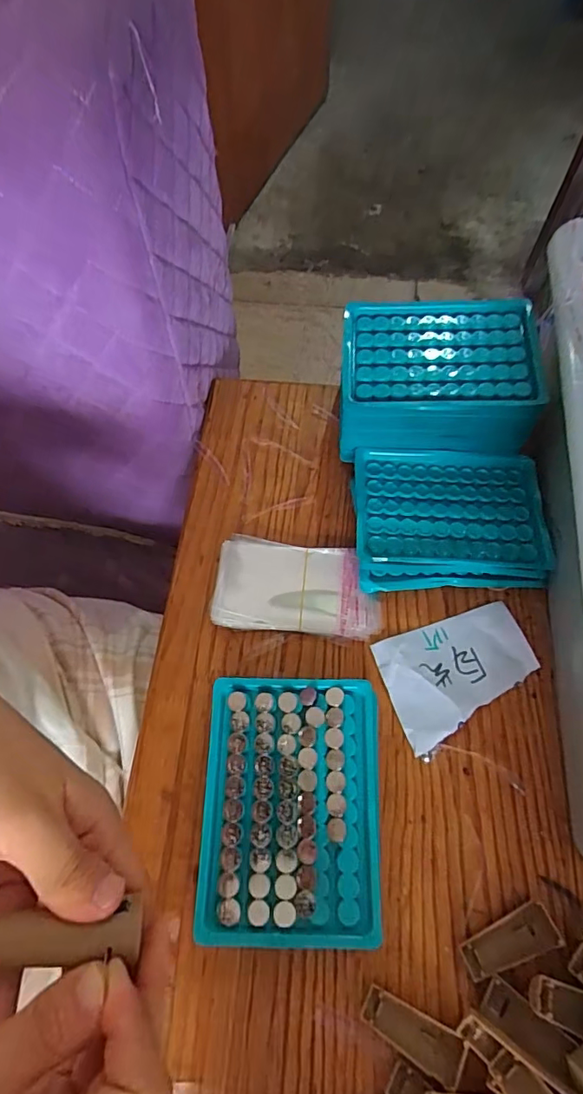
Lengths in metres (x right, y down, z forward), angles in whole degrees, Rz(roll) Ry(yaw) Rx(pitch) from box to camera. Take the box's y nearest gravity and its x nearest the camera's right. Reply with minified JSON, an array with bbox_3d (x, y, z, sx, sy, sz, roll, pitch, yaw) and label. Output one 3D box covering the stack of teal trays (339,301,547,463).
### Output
[{"bbox_3d":[0.104,-0.118,0.382,0.133,0.088,0.092,4,64,4],"label":"stack of teal trays"}]

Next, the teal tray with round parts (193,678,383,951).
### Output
[{"bbox_3d":[0.000,0.144,0.290,0.097,0.024,0.130,1,64,2],"label":"teal tray with round parts"}]

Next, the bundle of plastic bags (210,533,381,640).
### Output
[{"bbox_3d":[0.004,0.027,0.354,0.111,0.011,0.065,4,64,4],"label":"bundle of plastic bags"}]

